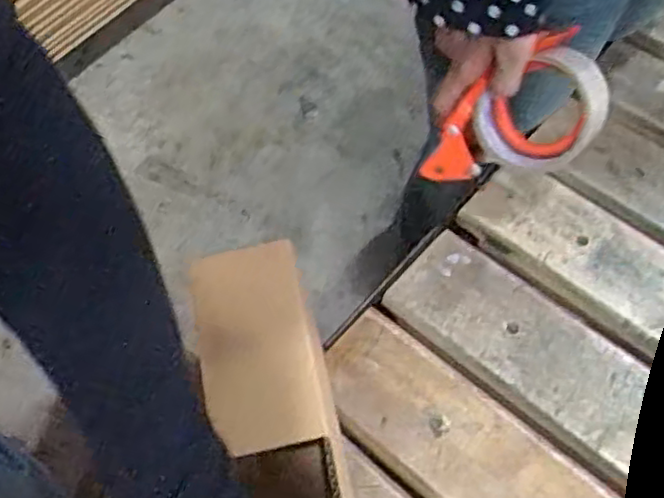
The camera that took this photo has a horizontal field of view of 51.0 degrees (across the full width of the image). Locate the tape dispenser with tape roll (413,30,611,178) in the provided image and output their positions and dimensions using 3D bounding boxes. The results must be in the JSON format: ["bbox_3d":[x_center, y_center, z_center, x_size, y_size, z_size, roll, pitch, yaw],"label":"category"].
[{"bbox_3d":[0.140,-0.097,0.496,0.138,0.108,0.053,-13,57,-7],"label":"tape dispenser with tape roll"}]

